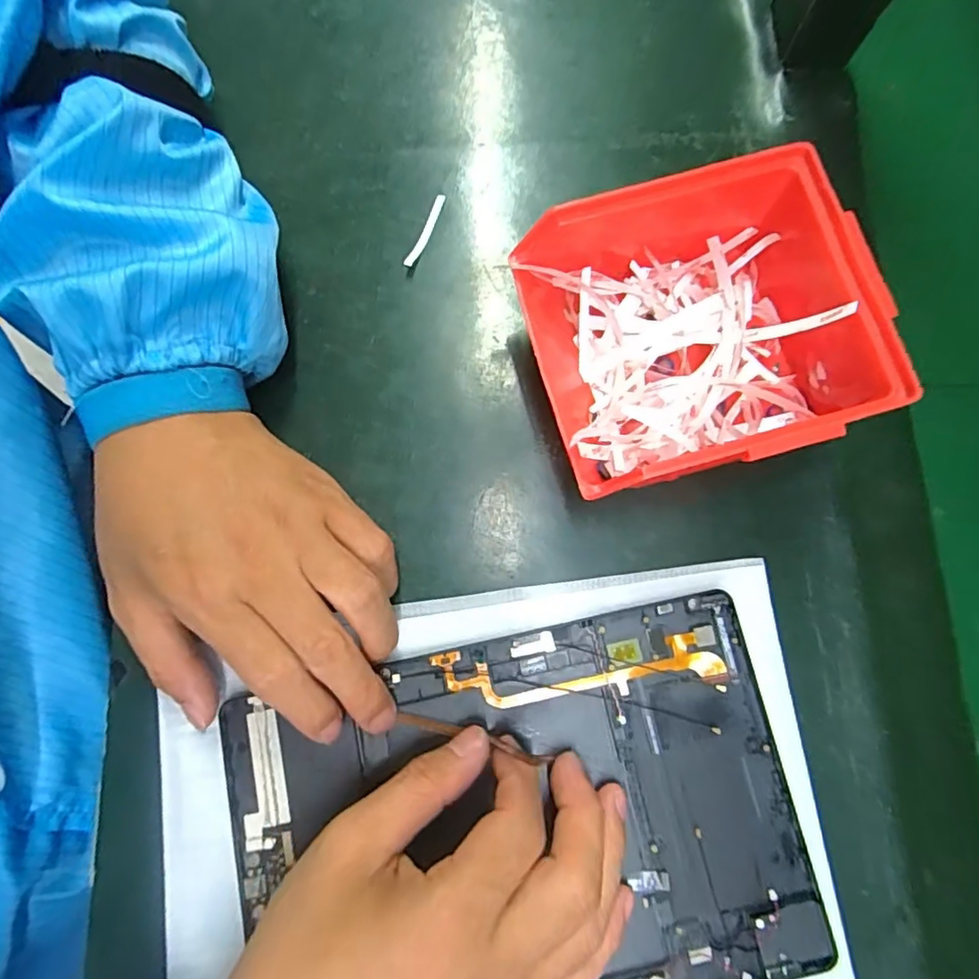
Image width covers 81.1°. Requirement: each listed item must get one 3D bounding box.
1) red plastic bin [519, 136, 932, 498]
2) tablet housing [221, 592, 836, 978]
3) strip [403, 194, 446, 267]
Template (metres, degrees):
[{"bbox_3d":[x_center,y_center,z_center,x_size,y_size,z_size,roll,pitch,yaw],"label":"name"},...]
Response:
[{"bbox_3d":[0.094,-0.068,0.259,0.142,0.068,0.122,-15,79,-4],"label":"red plastic bin"},{"bbox_3d":[0.011,0.145,0.245,0.235,0.009,0.154,-12,79,-3],"label":"tablet housing"},{"bbox_3d":[-0.034,-0.138,0.304,0.006,0.006,0.046,21,79,3],"label":"strip"}]

